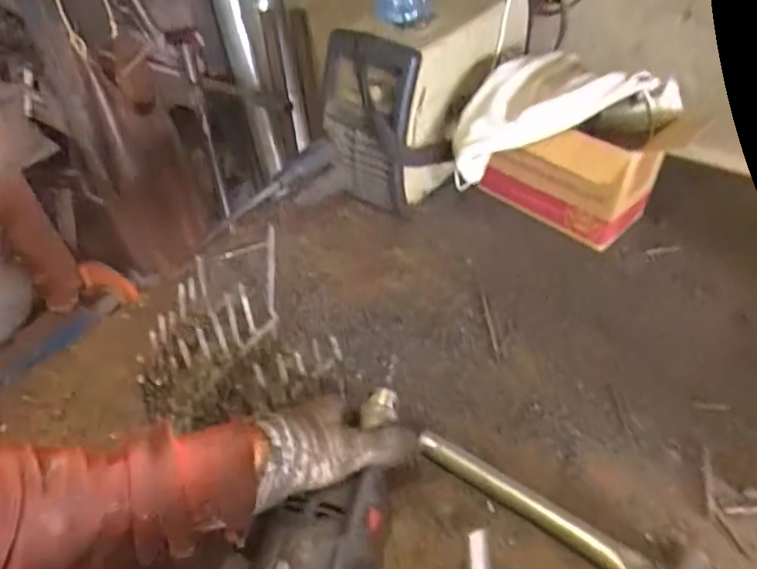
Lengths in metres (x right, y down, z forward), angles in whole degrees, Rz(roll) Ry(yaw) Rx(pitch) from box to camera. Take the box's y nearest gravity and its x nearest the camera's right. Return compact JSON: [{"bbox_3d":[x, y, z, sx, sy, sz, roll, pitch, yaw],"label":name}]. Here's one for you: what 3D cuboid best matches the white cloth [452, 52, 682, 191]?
[{"bbox_3d":[0.219,-0.220,0.718,0.252,0.128,0.140,-2,44,2],"label":"white cloth"}]

